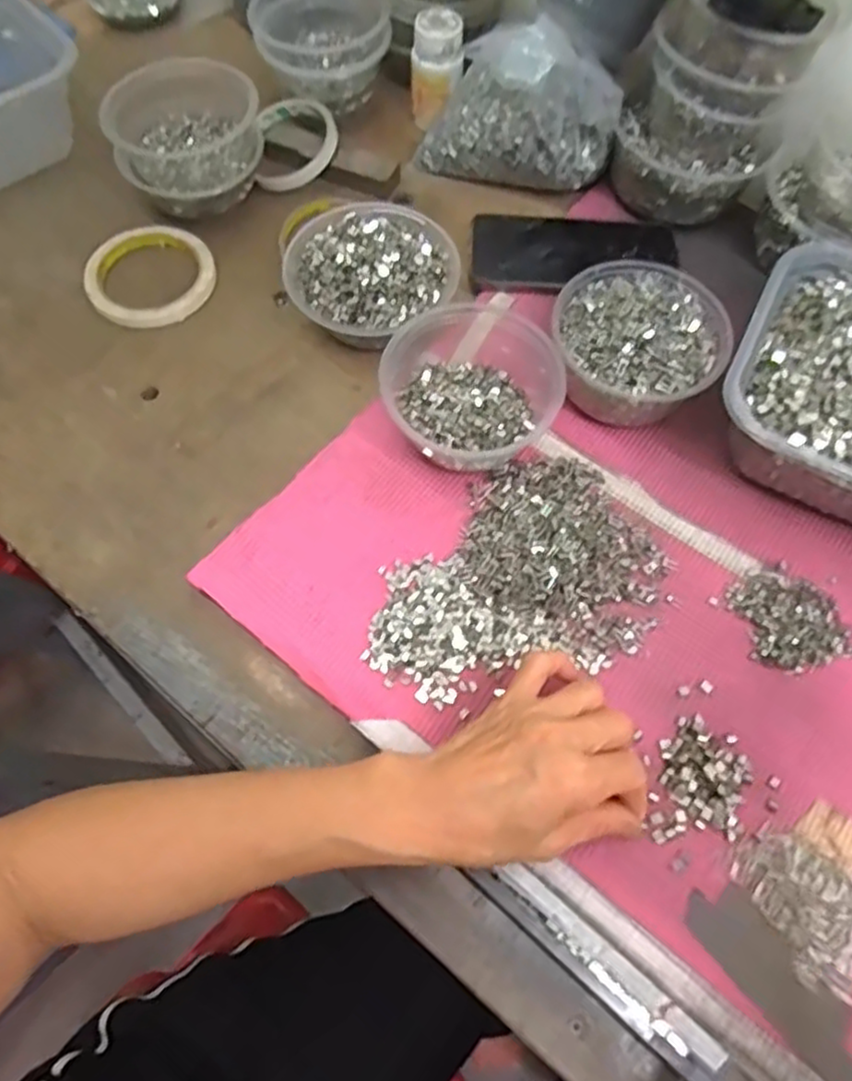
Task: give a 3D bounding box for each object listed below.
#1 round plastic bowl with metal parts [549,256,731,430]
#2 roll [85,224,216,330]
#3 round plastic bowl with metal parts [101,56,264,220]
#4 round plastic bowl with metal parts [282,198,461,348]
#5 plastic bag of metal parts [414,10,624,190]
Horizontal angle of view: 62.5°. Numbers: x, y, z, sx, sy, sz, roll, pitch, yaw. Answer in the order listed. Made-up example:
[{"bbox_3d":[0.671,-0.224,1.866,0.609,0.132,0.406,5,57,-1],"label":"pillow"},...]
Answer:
[{"bbox_3d":[0.144,-0.134,0.485,0.110,0.060,0.111,0,66,0],"label":"round plastic bowl with metal parts"},{"bbox_3d":[-0.216,-0.209,0.553,0.097,0.018,0.094,0,66,0],"label":"roll"},{"bbox_3d":[-0.185,-0.312,0.558,0.112,0.079,0.089,-16,67,-7],"label":"round plastic bowl with metal parts"},{"bbox_3d":[-0.039,-0.191,0.518,0.114,0.057,0.112,1,65,-1],"label":"round plastic bowl with metal parts"},{"bbox_3d":[0.075,-0.346,0.559,0.154,0.109,0.066,23,68,10],"label":"plastic bag of metal parts"}]

